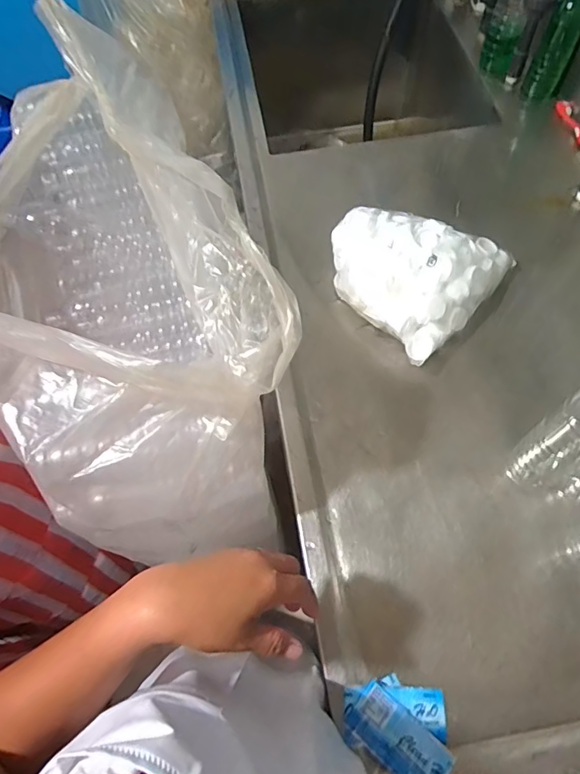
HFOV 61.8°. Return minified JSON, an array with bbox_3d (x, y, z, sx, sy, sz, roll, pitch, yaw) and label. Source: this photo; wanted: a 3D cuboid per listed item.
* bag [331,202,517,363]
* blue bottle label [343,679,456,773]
[{"bbox_3d":[0.178,-0.172,0.681,0.210,0.081,0.230,-35,68,-15],"label":"bag"},{"bbox_3d":[0.102,0.336,0.458,0.098,0.012,0.054,36,70,17],"label":"blue bottle label"}]

